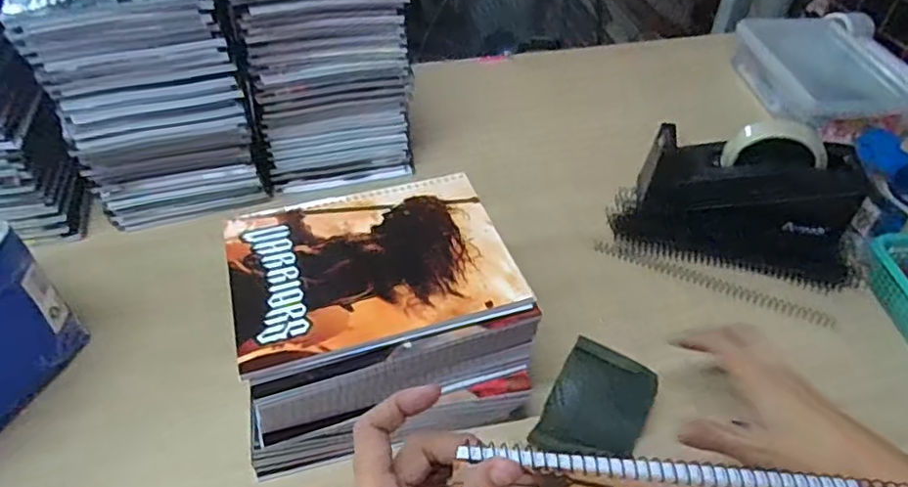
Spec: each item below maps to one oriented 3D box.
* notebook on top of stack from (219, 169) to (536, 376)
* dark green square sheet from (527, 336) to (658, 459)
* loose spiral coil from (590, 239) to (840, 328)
[{"bbox_3d":[-0.060,0.012,0.443,0.191,0.009,0.146,-14,44,-13],"label":"notebook on top of stack"},{"bbox_3d":[0.109,0.123,0.467,0.071,0.012,0.089,21,72,23],"label":"dark green square sheet"},{"bbox_3d":[0.249,0.041,0.602,0.228,0.015,0.023,18,47,16],"label":"loose spiral coil"}]

